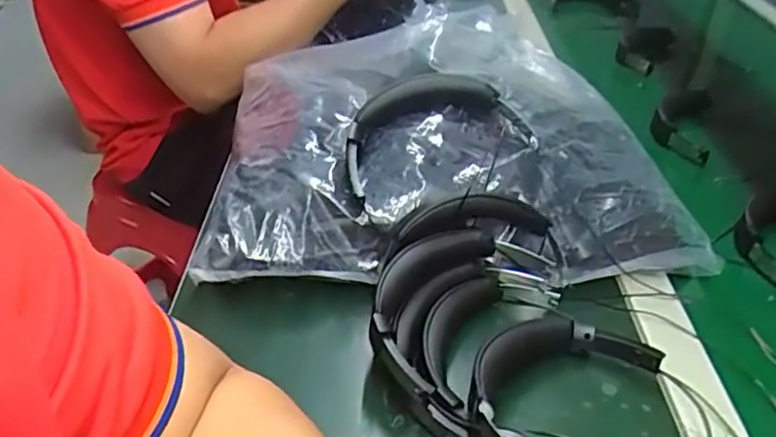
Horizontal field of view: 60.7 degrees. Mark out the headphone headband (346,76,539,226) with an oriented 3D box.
[{"bbox_3d":[0.030,-0.068,0.531,0.154,0.036,0.094,-23,67,-13],"label":"headphone headband"}]

